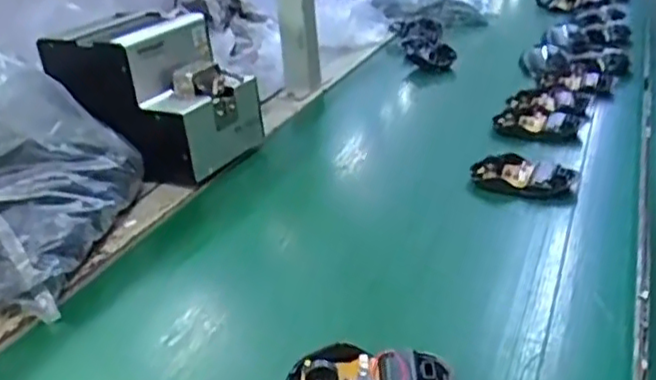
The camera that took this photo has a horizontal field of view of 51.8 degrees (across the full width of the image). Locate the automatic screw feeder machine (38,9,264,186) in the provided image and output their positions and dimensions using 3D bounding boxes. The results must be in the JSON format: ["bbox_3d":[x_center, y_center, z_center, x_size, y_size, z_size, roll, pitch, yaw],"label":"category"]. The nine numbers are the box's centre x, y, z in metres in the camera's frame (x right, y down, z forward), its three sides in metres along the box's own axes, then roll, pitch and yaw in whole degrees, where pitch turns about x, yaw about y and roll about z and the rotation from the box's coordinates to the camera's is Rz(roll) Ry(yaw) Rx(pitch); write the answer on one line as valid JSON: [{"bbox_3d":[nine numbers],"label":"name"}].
[{"bbox_3d":[-0.185,-0.107,0.731,0.187,0.139,0.129,9,29,24],"label":"automatic screw feeder machine"}]

